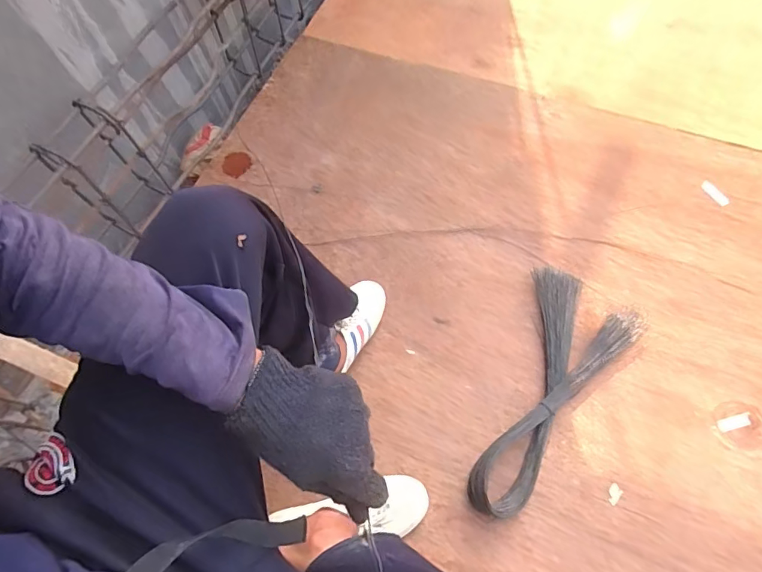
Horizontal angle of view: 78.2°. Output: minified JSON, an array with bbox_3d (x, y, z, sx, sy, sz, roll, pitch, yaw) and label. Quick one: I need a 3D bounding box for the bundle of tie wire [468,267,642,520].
[{"bbox_3d":[0.245,0.154,0.754,0.187,0.044,0.415,35,72,19],"label":"bundle of tie wire"}]

